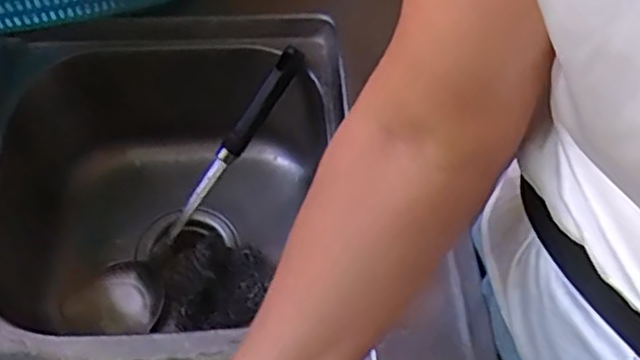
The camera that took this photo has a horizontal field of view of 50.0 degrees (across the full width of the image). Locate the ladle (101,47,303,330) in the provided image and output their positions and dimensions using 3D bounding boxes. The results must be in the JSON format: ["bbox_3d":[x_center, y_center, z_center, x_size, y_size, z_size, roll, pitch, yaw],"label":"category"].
[{"bbox_3d":[-0.112,0.005,0.707,0.080,0.058,0.321,38,97,20],"label":"ladle"}]

